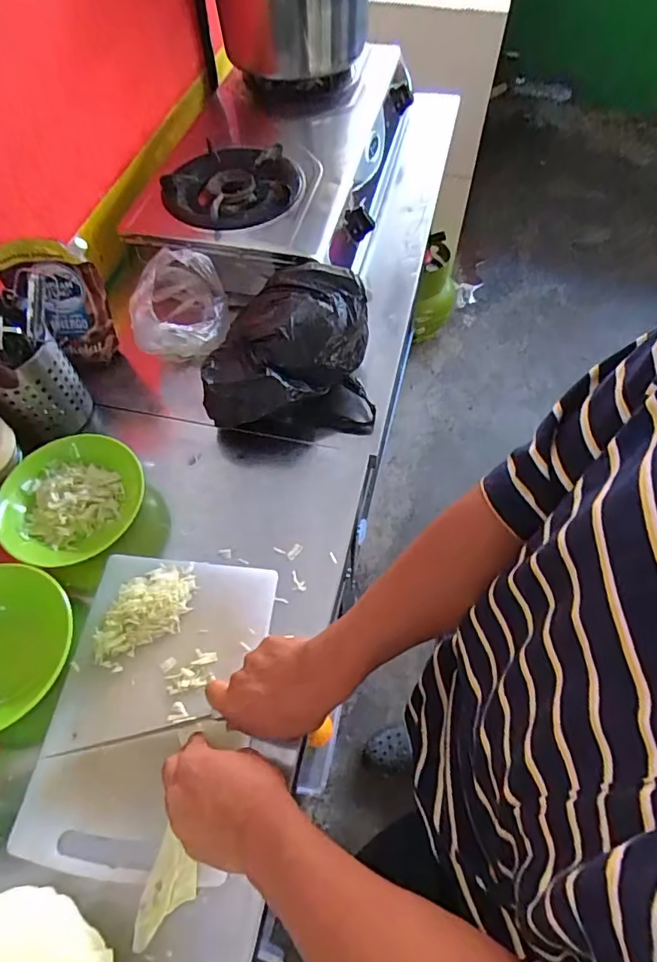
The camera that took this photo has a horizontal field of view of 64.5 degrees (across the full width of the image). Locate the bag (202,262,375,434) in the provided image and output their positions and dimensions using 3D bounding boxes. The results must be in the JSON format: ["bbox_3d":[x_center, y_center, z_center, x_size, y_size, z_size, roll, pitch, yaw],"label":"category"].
[{"bbox_3d":[-0.055,-0.178,0.713,0.212,0.119,0.205,-6,59,-2],"label":"bag"}]

